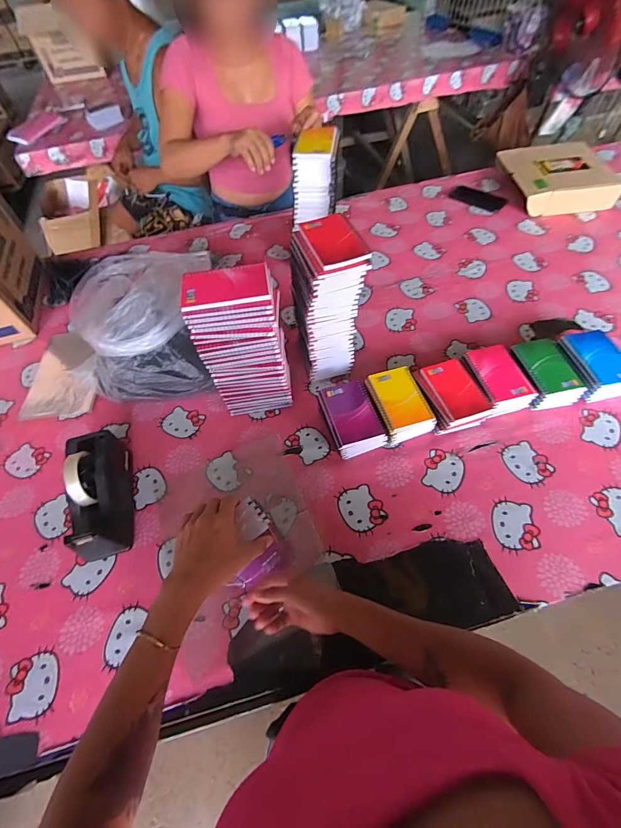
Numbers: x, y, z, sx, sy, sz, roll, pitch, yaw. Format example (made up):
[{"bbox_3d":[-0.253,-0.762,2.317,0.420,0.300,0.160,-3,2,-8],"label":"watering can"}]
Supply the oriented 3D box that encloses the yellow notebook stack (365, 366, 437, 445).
[{"bbox_3d":[0.169,-0.015,0.699,0.093,0.065,0.142,-16,59,-6],"label":"yellow notebook stack"}]

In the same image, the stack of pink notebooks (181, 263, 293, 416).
[{"bbox_3d":[-0.116,-0.117,0.663,0.137,0.295,0.090,-7,58,-1],"label":"stack of pink notebooks"}]

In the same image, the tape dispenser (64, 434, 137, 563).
[{"bbox_3d":[-0.360,0.133,0.614,0.087,0.121,0.205,-15,58,-5],"label":"tape dispenser"}]

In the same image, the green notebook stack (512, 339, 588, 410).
[{"bbox_3d":[0.464,-0.082,0.720,0.095,0.061,0.135,-11,58,-3],"label":"green notebook stack"}]

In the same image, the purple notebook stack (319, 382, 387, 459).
[{"bbox_3d":[0.077,0.013,0.688,0.093,0.062,0.132,-15,58,-5],"label":"purple notebook stack"}]

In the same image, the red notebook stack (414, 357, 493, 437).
[{"bbox_3d":[0.269,-0.031,0.703,0.102,0.060,0.141,-18,59,-7],"label":"red notebook stack"}]

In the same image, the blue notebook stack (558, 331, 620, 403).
[{"bbox_3d":[0.559,-0.095,0.719,0.101,0.068,0.136,-11,58,-3],"label":"blue notebook stack"}]

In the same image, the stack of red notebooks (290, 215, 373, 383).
[{"bbox_3d":[0.034,-0.207,0.715,0.112,0.298,0.144,-12,58,-3],"label":"stack of red notebooks"}]

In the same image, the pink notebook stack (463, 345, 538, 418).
[{"bbox_3d":[0.369,-0.062,0.715,0.100,0.057,0.148,-9,58,-1],"label":"pink notebook stack"}]

